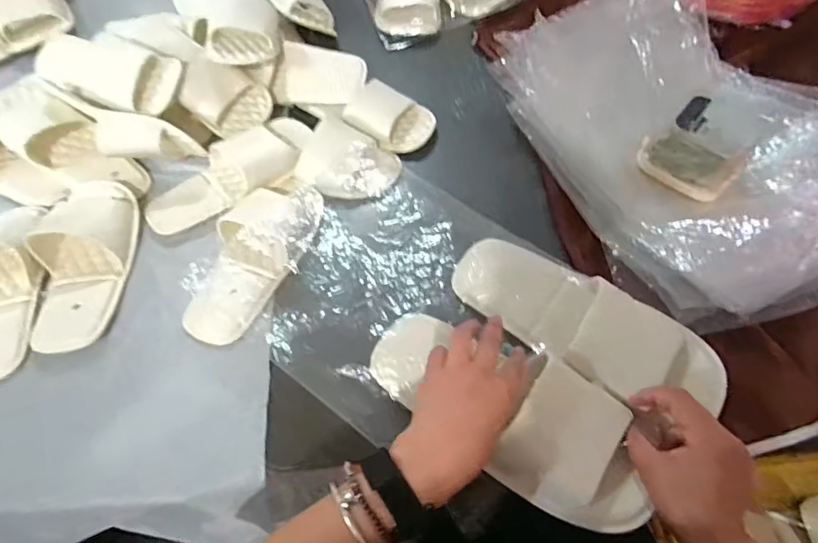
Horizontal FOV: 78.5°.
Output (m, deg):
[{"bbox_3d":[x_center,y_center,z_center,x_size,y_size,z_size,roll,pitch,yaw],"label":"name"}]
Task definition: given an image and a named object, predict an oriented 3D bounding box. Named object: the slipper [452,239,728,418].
[{"bbox_3d":[0.175,0.047,0.505,0.274,0.071,0.109,27,61,24],"label":"slipper"}]

